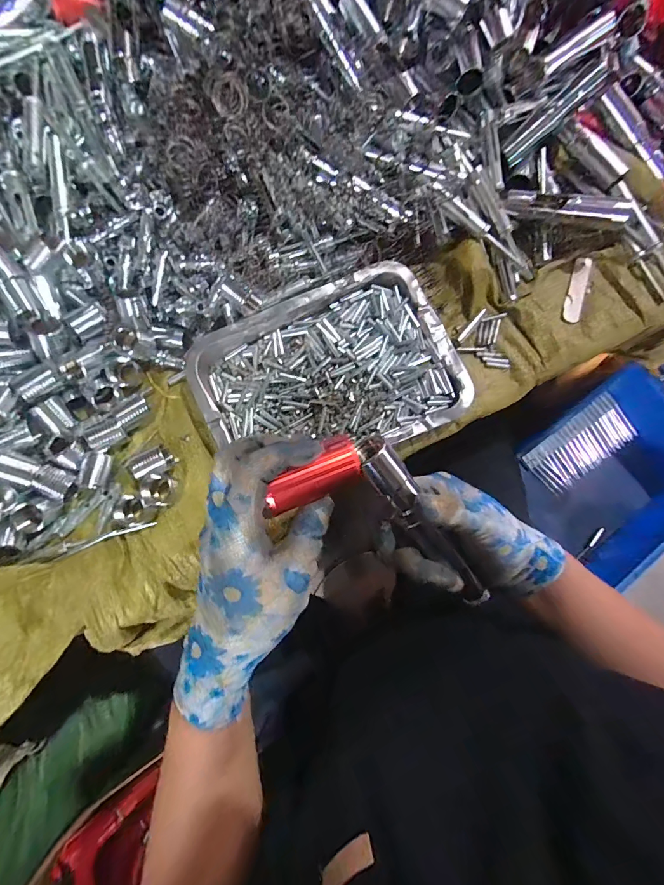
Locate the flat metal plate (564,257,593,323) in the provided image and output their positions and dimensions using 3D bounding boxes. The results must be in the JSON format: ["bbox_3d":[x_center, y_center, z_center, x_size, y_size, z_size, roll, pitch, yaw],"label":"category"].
[{"bbox_3d":[0.280,-0.174,0.437,0.018,0.005,0.084,19,79,3],"label":"flat metal plate"}]

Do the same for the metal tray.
[{"bbox_3d":[-0.002,-0.068,0.388,0.253,0.027,0.172,-23,80,-6],"label":"metal tray"}]

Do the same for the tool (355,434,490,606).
[{"bbox_3d":[0.075,0.068,0.275,0.023,0.024,0.190,-42,118,-9],"label":"tool"}]

